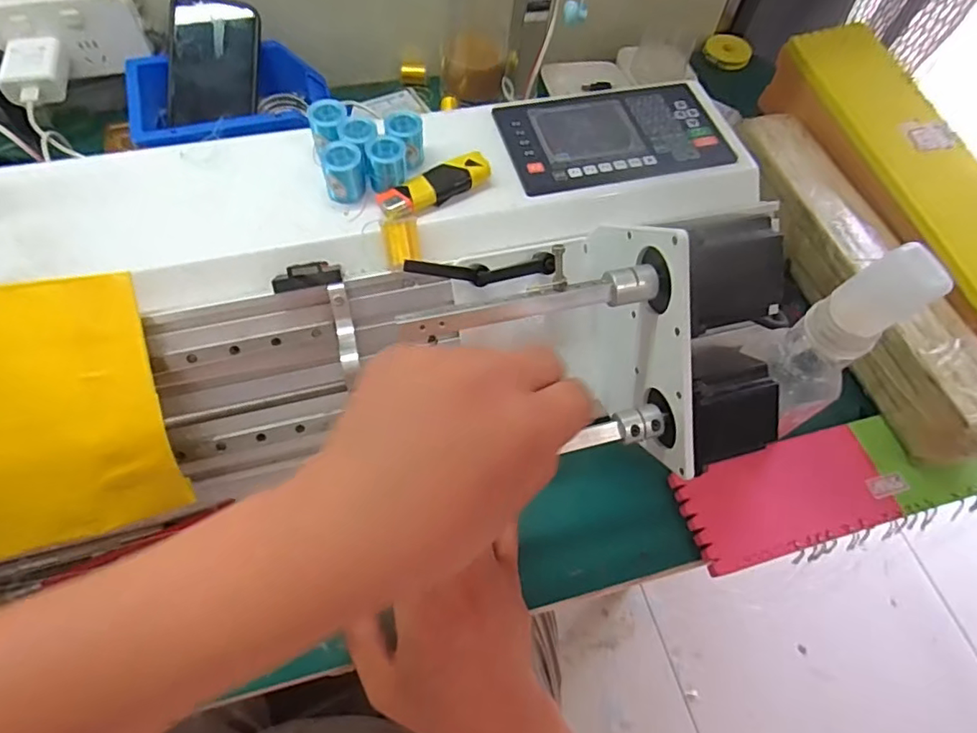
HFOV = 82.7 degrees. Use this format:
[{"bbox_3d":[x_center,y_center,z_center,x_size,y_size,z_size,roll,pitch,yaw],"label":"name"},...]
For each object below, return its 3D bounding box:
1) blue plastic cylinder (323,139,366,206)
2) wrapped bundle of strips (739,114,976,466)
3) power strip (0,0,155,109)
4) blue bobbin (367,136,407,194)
[{"bbox_3d":[-0.095,-0.128,0.367,0.024,0.032,0.023,-9,62,-9],"label":"blue plastic cylinder"},{"bbox_3d":[0.318,-0.089,0.488,0.071,0.062,0.358,-12,63,-10],"label":"wrapped bundle of strips"},{"bbox_3d":[-0.418,-0.293,0.505,0.194,0.078,0.034,-16,63,-12],"label":"power strip"},{"bbox_3d":[-0.068,-0.135,0.371,0.025,0.029,0.021,-4,62,-6],"label":"blue bobbin"}]

